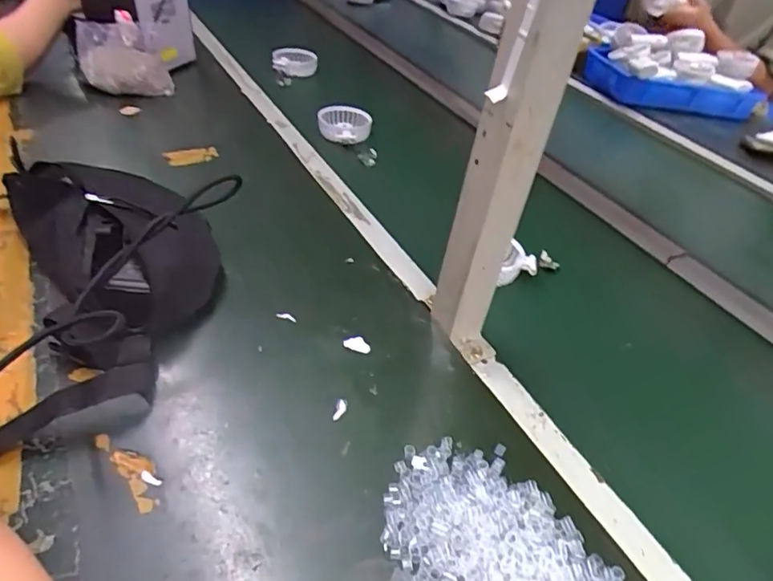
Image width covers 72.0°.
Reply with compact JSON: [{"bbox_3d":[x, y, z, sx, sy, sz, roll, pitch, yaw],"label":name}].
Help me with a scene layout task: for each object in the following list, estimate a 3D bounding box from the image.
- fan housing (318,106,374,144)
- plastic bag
[{"bbox_3d":[-0.073,-0.289,0.919,0.095,0.040,0.084,3,42,-4],"label":"fan housing"},{"bbox_3d":[-0.446,-0.390,0.899,0.136,0.086,0.101,-15,46,-22],"label":"plastic bag"}]

